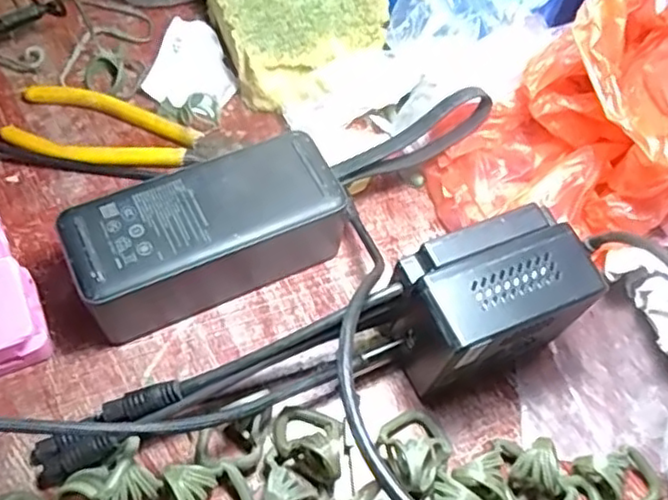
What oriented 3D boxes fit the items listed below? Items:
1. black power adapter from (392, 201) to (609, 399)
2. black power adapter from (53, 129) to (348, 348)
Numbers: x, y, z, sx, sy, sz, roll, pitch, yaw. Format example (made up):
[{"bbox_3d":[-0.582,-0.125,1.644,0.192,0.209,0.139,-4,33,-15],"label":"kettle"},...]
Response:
[{"bbox_3d":[0.067,0.027,0.311,0.081,0.073,0.049,-19,63,-16],"label":"black power adapter"},{"bbox_3d":[-0.061,-0.008,0.332,0.131,0.044,0.055,-23,64,-17],"label":"black power adapter"}]

